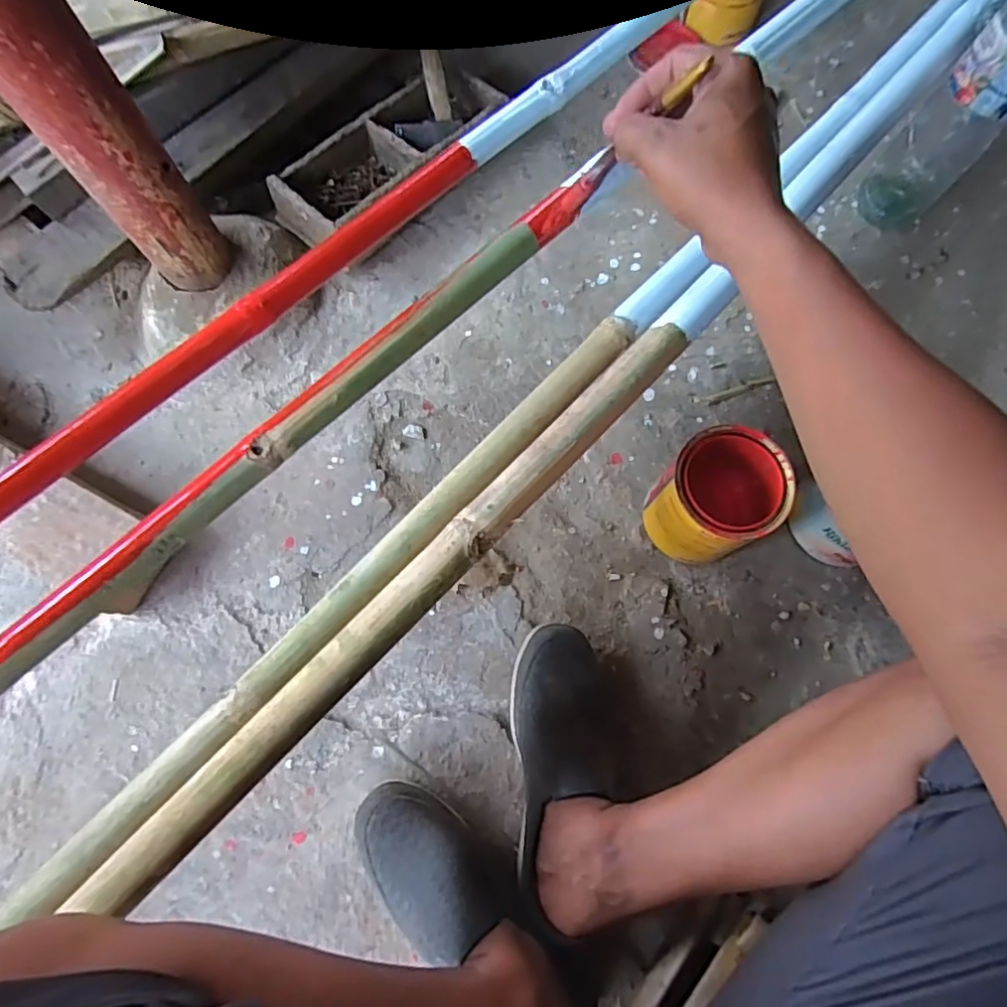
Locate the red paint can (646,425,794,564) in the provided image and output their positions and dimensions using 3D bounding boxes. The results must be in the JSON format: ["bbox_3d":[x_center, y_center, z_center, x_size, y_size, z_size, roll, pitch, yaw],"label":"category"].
[{"bbox_3d":[0.210,-0.001,0.612,0.107,0.130,0.109,0,75,1],"label":"red paint can"}]

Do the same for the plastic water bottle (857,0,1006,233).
[{"bbox_3d":[0.507,-0.430,0.646,0.091,0.302,0.085,41,79,11],"label":"plastic water bottle"}]

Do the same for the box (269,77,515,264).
[{"bbox_3d":[-0.134,-0.431,0.744,0.124,0.072,0.314,40,80,9],"label":"box"}]

